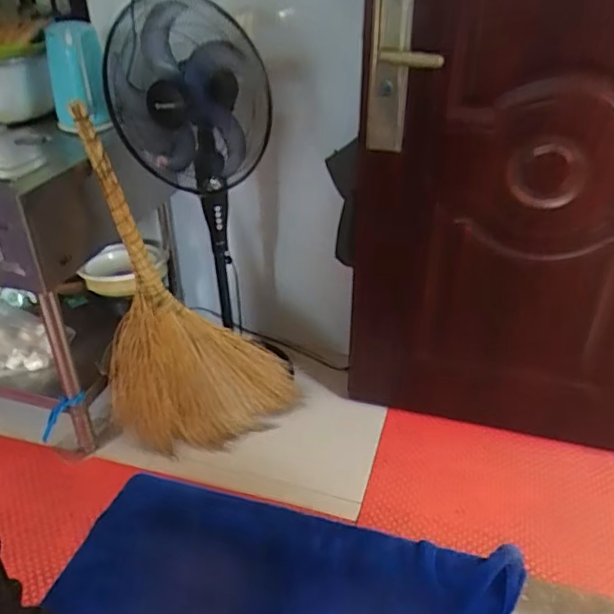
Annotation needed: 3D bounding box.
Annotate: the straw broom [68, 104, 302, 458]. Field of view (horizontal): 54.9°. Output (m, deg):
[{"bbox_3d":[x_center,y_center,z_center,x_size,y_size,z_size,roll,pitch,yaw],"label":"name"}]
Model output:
[{"bbox_3d":[-0.272,0.008,1.489,0.496,0.834,0.178,-2,34,-2],"label":"straw broom"}]

